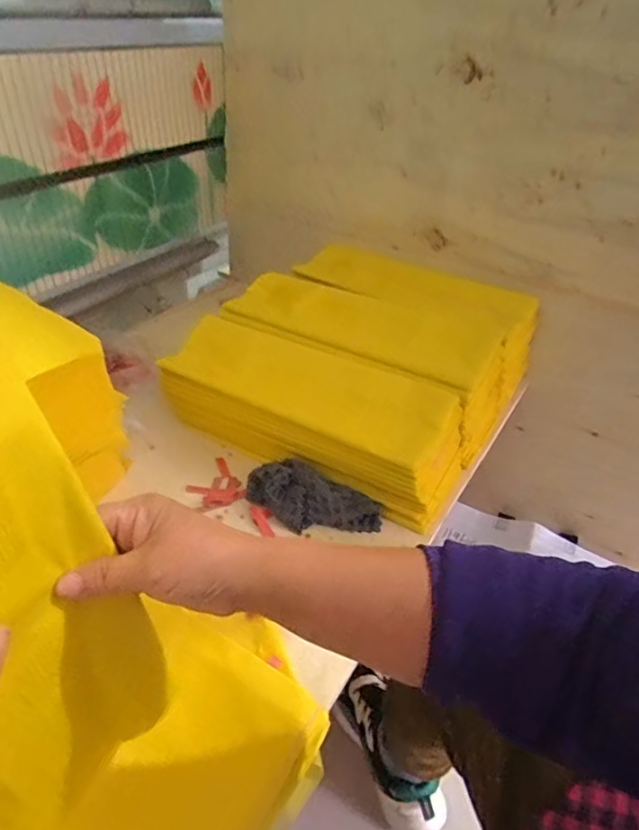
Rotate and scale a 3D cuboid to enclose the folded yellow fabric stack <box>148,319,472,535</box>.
[{"bbox_3d":[-0.013,-0.005,0.694,0.374,0.117,0.135,19,40,20],"label":"folded yellow fabric stack"}]

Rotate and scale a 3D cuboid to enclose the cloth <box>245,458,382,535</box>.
[{"bbox_3d":[-0.006,0.095,0.629,0.149,0.044,0.070,18,40,19],"label":"cloth"}]

